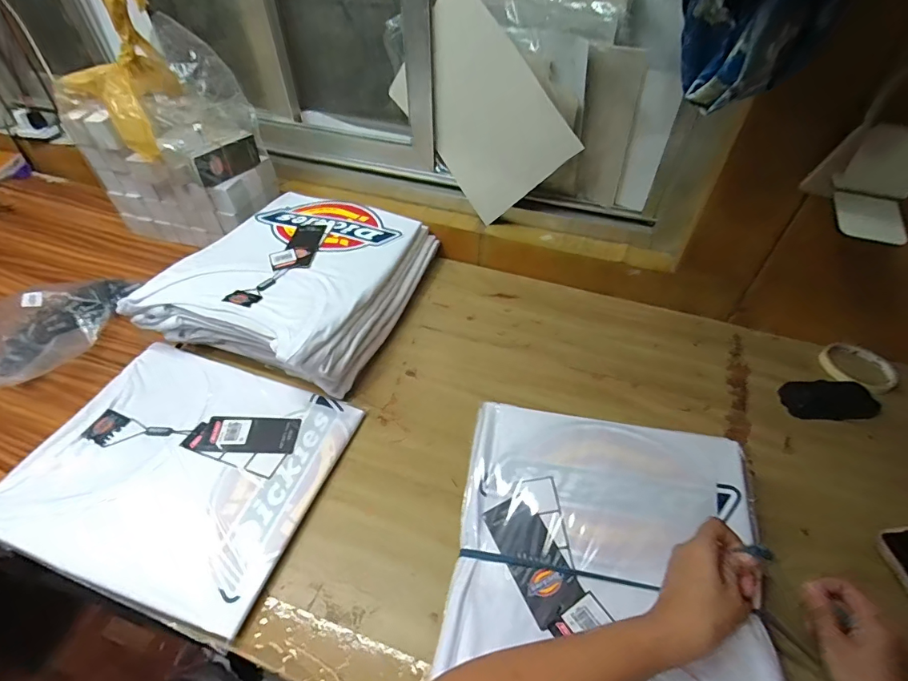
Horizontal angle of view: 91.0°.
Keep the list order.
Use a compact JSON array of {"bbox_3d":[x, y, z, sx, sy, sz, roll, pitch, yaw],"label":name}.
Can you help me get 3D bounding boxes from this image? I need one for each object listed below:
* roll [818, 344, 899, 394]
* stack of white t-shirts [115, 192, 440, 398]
[{"bbox_3d":[0.566,0.039,0.624,0.089,0.014,0.089,0,48,0],"label":"roll"},{"bbox_3d":[-0.220,-0.093,0.667,0.284,0.112,0.344,14,48,11],"label":"stack of white t-shirts"}]

